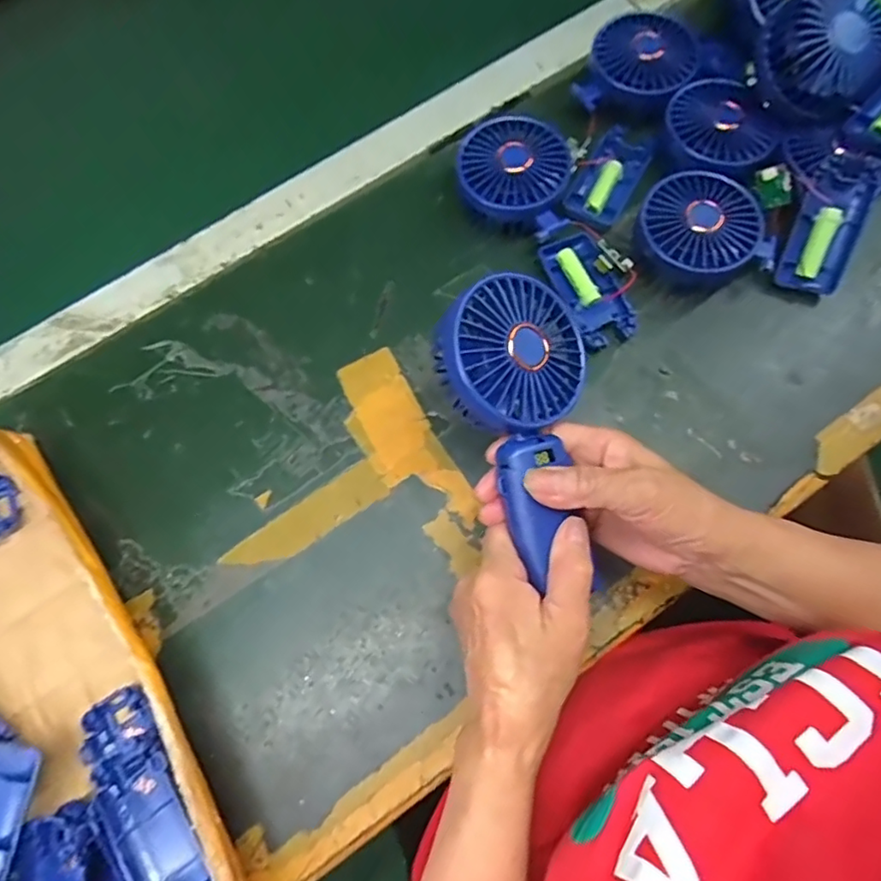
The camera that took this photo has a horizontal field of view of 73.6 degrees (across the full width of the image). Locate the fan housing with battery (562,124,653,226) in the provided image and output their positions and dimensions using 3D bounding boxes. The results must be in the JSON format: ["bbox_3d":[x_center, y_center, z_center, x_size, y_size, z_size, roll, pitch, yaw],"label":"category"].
[{"bbox_3d":[0.140,-0.217,0.490,0.045,0.033,0.093,29,76,9],"label":"fan housing with battery"}]

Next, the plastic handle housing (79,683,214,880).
[{"bbox_3d":[-0.176,0.212,0.351,0.047,0.030,0.125,-34,76,-9],"label":"plastic handle housing"}]

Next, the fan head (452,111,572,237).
[{"bbox_3d":[0.056,-0.210,0.460,0.085,0.031,0.084,0,73,1],"label":"fan head"}]

